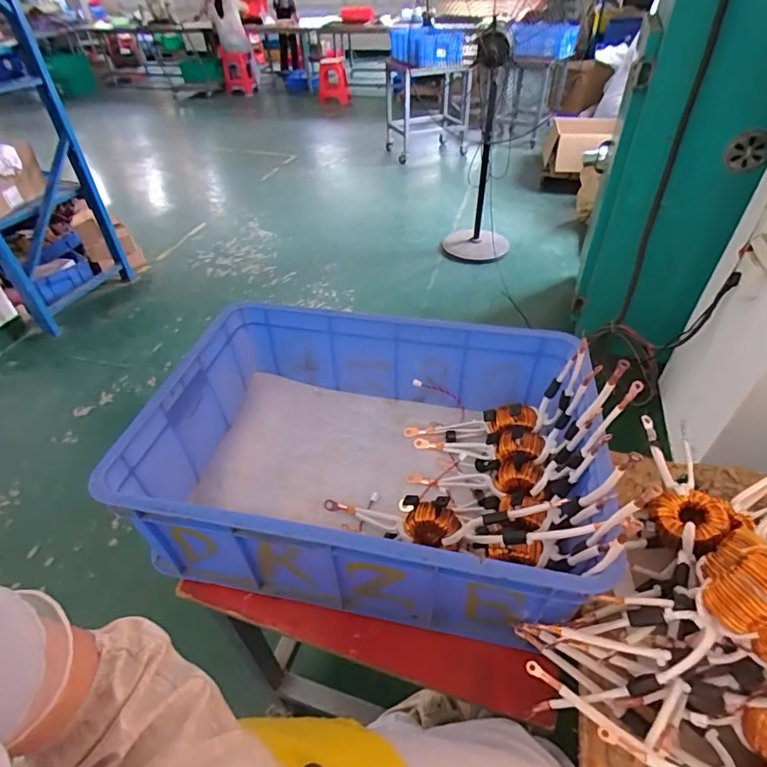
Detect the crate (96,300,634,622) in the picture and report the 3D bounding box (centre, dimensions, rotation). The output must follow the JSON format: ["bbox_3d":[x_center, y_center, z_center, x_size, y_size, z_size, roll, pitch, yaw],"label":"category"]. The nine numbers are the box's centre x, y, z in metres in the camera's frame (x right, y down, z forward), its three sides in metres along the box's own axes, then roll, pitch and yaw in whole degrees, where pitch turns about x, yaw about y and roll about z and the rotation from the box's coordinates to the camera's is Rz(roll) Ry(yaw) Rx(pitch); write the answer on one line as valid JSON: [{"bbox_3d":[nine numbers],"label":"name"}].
[{"bbox_3d":[-0.021,0.096,0.694,0.585,0.197,0.409,6,43,9],"label":"crate"}]

